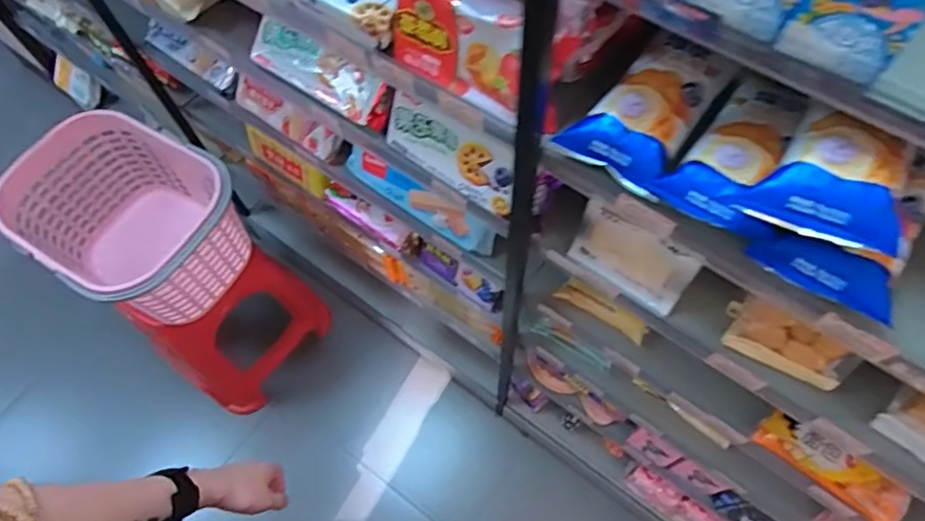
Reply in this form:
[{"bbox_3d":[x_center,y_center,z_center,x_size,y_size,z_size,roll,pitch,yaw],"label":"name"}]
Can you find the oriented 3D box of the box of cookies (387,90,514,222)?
[{"bbox_3d":[-0.005,-0.142,0.743,0.193,0.090,0.037,36,44,18],"label":"box of cookies"}]

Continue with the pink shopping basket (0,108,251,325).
[{"bbox_3d":[-0.605,-0.056,1.151,0.366,0.316,0.313,34,70,17],"label":"pink shopping basket"}]

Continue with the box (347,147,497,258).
[{"bbox_3d":[-0.073,-0.102,0.919,0.280,0.069,0.031,34,70,17],"label":"box"}]

